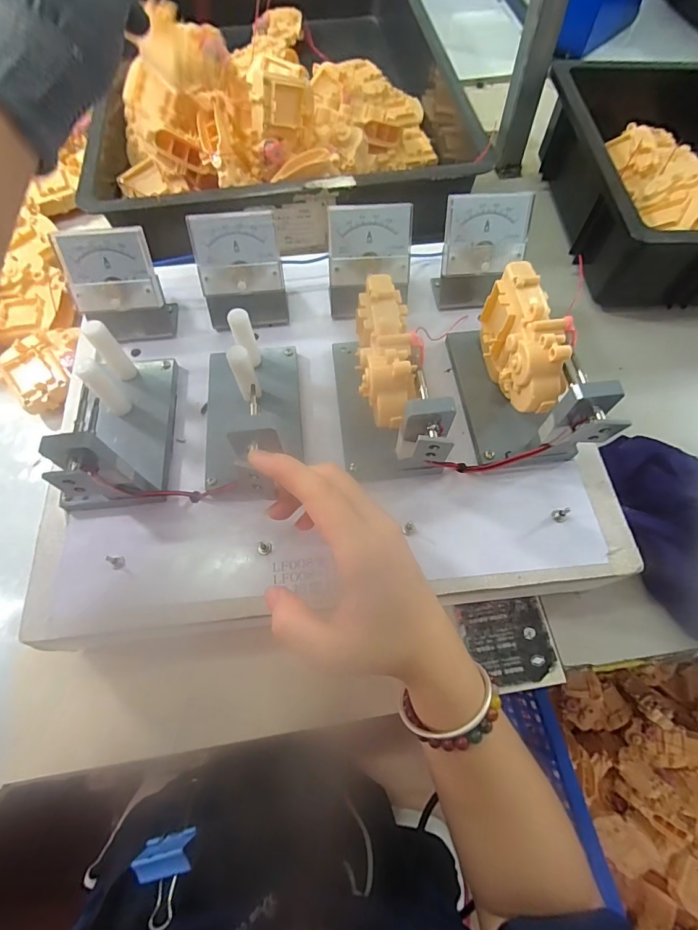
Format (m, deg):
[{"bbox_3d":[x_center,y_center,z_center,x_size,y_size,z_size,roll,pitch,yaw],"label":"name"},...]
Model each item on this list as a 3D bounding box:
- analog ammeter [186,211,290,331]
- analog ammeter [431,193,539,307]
[{"bbox_3d":[-0.085,-0.153,0.339,0.064,0.073,0.044,-10,66,-5],"label":"analog ammeter"},{"bbox_3d":[0.106,-0.170,0.342,0.073,0.072,0.045,-4,65,-2],"label":"analog ammeter"}]

